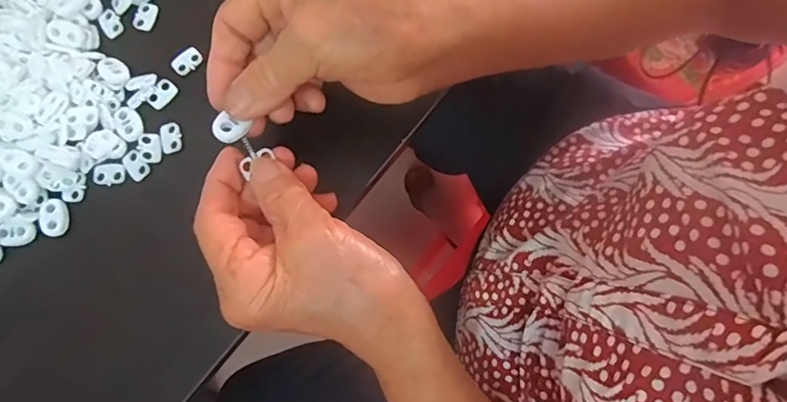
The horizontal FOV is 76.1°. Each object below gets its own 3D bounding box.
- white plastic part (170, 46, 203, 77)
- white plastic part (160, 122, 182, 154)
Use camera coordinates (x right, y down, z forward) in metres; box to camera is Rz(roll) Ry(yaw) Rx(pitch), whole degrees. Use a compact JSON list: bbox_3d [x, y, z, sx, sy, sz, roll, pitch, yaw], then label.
[{"bbox_3d":[-0.132,-0.090,0.319,0.015,0.004,0.020,37,82,7],"label":"white plastic part"},{"bbox_3d":[-0.137,-0.039,0.308,0.012,0.004,0.020,-14,79,-2],"label":"white plastic part"}]

